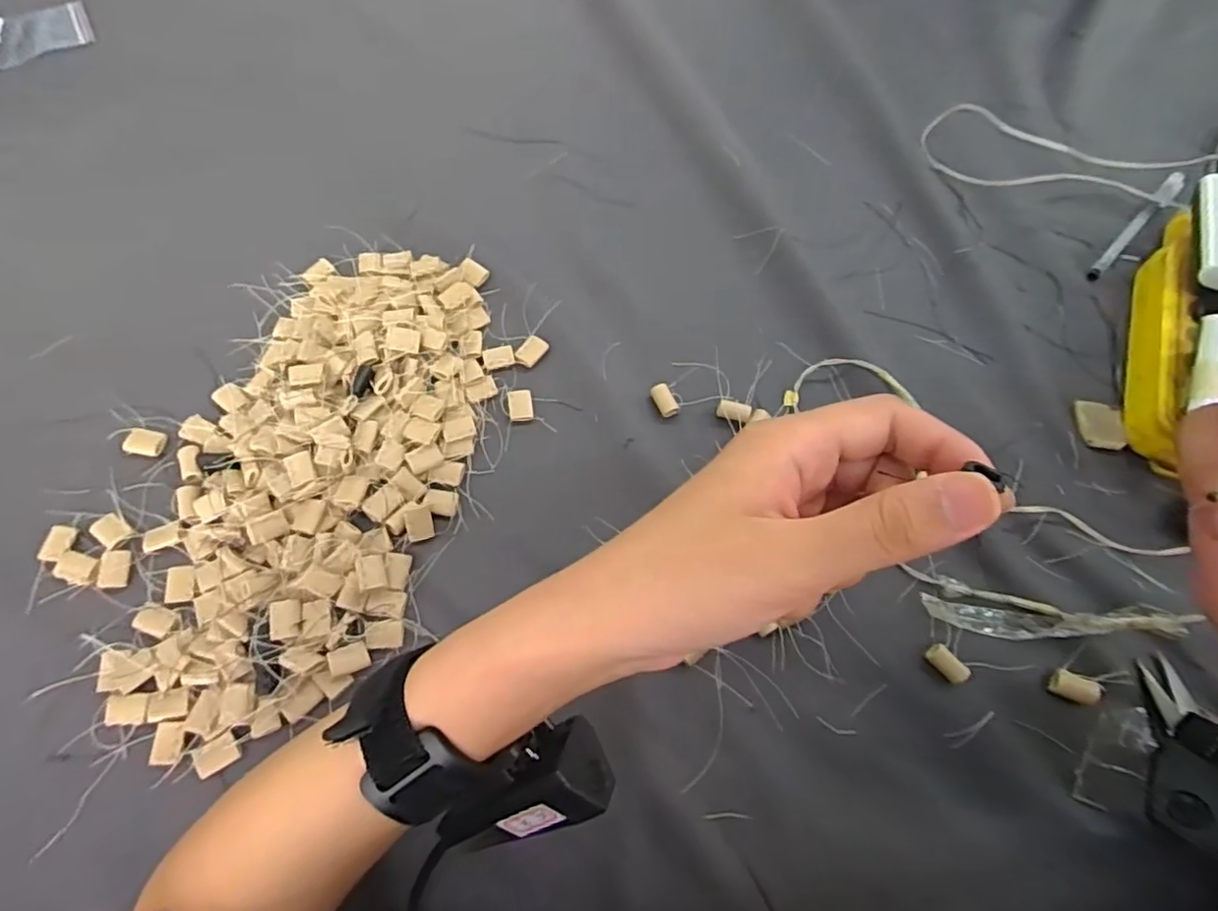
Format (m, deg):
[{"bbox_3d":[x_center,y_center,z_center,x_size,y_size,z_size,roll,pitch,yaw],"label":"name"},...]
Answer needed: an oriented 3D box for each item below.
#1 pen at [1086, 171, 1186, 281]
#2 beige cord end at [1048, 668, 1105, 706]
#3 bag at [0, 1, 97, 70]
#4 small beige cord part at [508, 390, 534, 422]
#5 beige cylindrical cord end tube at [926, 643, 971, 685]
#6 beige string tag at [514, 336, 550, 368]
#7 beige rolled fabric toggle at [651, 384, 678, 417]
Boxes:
[{"bbox_3d":[0.407,-0.178,0.474,0.137,0.016,0.013,-42,75,-16],"label":"pen"},{"bbox_3d":[0.254,0.127,0.337,0.022,0.014,0.012,26,69,9],"label":"beige cord end"},{"bbox_3d":[-0.477,-0.351,0.511,0.085,0.004,0.064,-25,76,-15],"label":"bag"},{"bbox_3d":[-0.056,-0.032,0.394,0.015,0.004,0.021,-8,68,-5],"label":"small beige cord part"},{"bbox_3d":[0.185,0.114,0.338,0.022,0.012,0.011,39,72,13],"label":"beige cylindrical cord end tube"},{"bbox_3d":[-0.051,-0.069,0.408,0.016,0.004,0.021,33,71,11],"label":"beige string tag"},{"bbox_3d":[0.036,-0.036,0.397,0.013,0.006,0.022,-24,70,-11],"label":"beige rolled fabric toggle"}]

